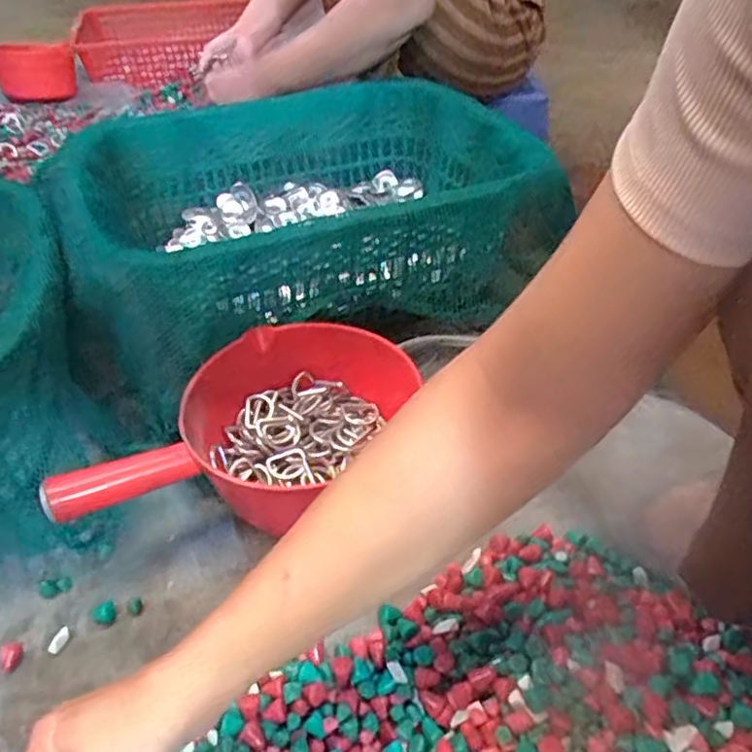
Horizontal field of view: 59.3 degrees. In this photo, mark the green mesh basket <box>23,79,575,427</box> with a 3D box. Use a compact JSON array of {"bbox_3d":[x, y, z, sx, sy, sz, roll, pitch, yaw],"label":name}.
[{"bbox_3d":[-0.081,-0.164,0.731,0.496,0.166,0.379,-22,45,-22],"label":"green mesh basket"}]

